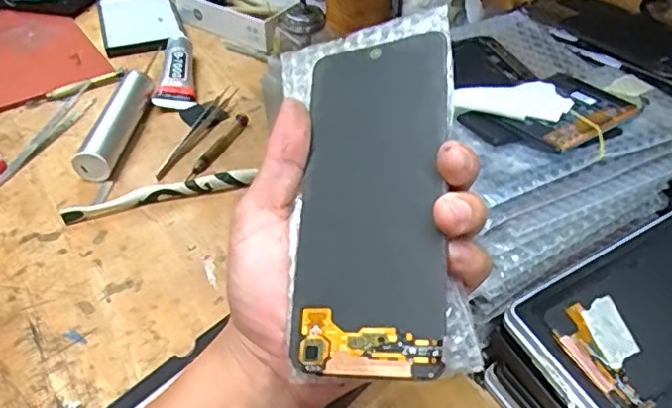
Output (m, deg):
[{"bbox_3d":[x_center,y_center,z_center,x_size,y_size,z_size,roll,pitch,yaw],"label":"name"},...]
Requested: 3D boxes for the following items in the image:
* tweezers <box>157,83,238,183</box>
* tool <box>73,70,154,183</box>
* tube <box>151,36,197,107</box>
[{"bbox_3d":[-0.140,-0.076,0.598,0.014,0.008,0.152,15,45,16],"label":"tweezers"},{"bbox_3d":[-0.212,-0.079,0.584,0.031,0.039,0.138,7,43,8],"label":"tool"},{"bbox_3d":[-0.175,-0.143,0.655,0.043,0.017,0.099,15,60,-26],"label":"tube"}]

